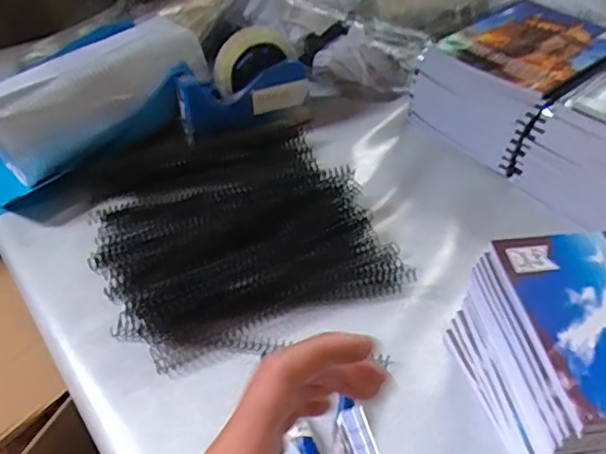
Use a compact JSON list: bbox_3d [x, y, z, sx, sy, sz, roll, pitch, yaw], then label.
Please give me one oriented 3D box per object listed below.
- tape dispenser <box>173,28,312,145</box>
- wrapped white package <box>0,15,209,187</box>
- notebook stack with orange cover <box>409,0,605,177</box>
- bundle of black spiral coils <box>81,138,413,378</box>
[{"bbox_3d":[-0.074,-0.170,0.672,0.155,0.096,0.071,-29,47,-25],"label":"tape dispenser"},{"bbox_3d":[-0.227,-0.145,0.644,0.246,0.099,0.077,-34,50,-29],"label":"wrapped white package"},{"bbox_3d":[0.254,-0.163,0.660,0.196,0.114,0.175,-29,47,-25],"label":"notebook stack with orange cover"},{"bbox_3d":[-0.069,-0.006,0.557,0.257,0.038,0.261,-18,44,-16],"label":"bundle of black spiral coils"}]

